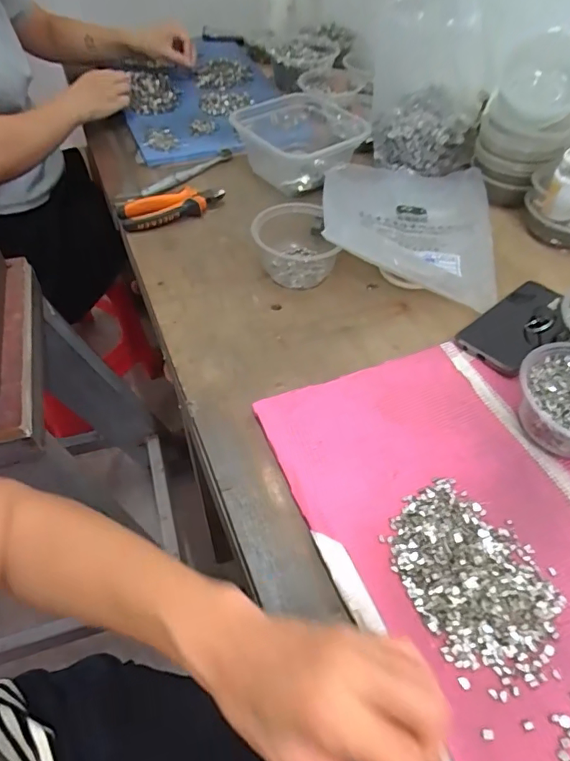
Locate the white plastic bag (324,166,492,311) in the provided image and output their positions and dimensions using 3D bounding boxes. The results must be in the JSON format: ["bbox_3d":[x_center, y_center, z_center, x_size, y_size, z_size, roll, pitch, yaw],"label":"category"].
[{"bbox_3d":[0.164,-0.229,0.647,0.224,0.076,0.264,8,51,3],"label":"white plastic bag"}]

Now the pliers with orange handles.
[{"bbox_3d":[-0.160,-0.244,0.698,0.149,0.026,0.060,-11,52,-12],"label":"pliers with orange handles"}]

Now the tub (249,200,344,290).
[{"bbox_3d":[0.012,-0.169,0.616,0.103,0.066,0.093,1,50,-1],"label":"tub"}]

